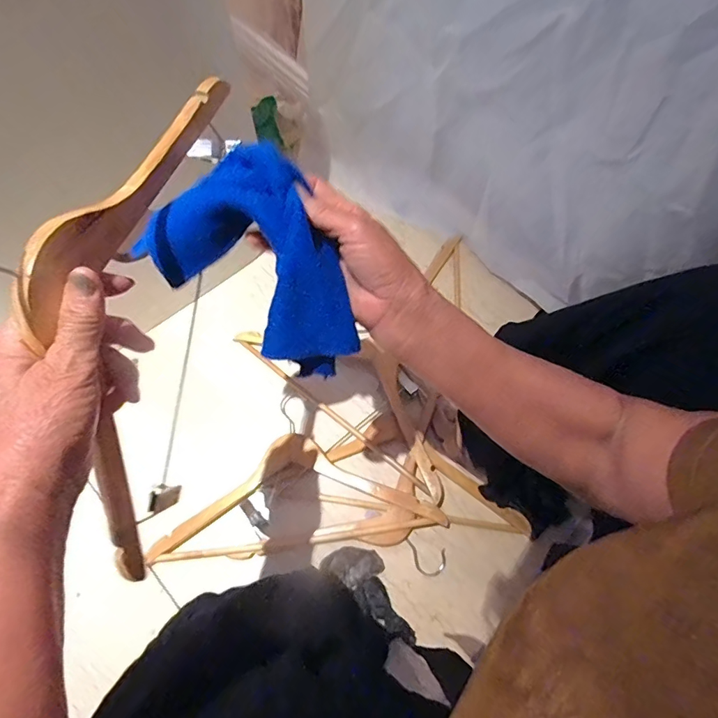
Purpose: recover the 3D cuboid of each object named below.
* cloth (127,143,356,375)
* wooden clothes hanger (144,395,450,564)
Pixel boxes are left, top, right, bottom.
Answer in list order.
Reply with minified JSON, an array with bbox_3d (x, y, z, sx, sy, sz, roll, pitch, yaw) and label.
[{"bbox_3d":[-0.064,-0.067,0.326,0.168,0.027,0.119,43,104,-8],"label":"cloth"},{"bbox_3d":[-0.091,0.167,0.666,0.400,0.028,0.205,-5,67,-4],"label":"wooden clothes hanger"}]

